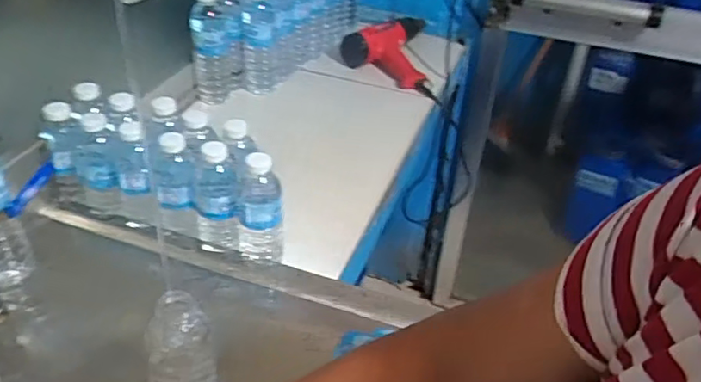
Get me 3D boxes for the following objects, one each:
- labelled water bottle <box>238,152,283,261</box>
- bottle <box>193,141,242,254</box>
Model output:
[{"bbox_3d":[-0.111,0.019,0.741,0.055,0.133,0.062,-1,37,-7],"label":"labelled water bottle"},{"bbox_3d":[-0.167,0.010,0.751,0.057,0.130,0.054,-5,38,-11],"label":"bottle"}]

